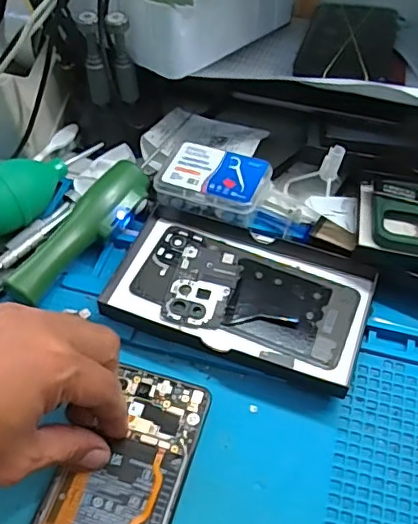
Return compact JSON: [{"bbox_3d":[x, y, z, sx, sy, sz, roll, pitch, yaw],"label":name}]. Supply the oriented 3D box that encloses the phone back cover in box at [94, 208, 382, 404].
[{"bbox_3d":[0.024,0.022,0.413,0.179,0.020,0.112,17,54,12],"label":"phone back cover in box"}]

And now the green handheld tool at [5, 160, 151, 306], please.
[{"bbox_3d":[-0.096,-0.023,0.426,0.036,0.031,0.138,32,58,22],"label":"green handheld tool"}]

